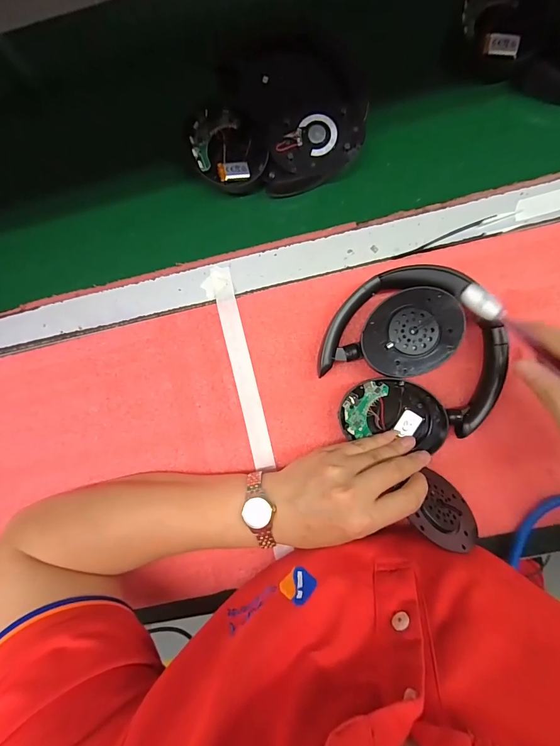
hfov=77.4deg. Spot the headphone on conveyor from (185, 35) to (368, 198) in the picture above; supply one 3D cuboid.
[{"bbox_3d":[-0.003,-0.242,0.337,0.161,0.036,0.130,6,87,5],"label":"headphone on conveyor"}]

